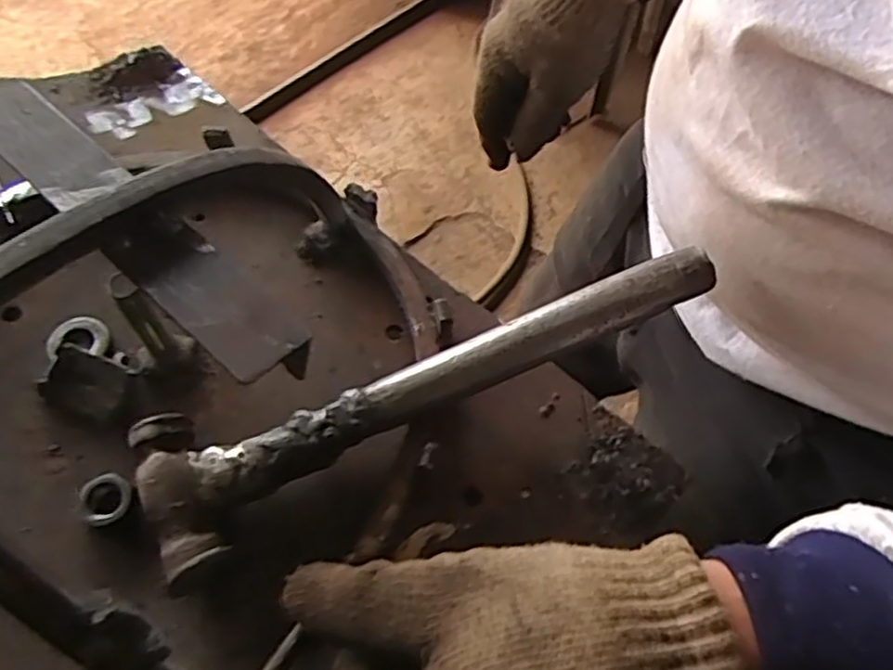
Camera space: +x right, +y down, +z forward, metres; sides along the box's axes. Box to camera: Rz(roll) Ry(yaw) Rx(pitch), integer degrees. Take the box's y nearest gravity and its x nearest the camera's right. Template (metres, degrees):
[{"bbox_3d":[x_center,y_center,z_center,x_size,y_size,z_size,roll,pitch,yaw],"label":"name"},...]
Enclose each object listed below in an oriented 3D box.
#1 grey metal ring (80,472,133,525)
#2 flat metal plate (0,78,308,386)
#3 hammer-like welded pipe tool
[{"bbox_3d":[-0.125,0.061,0.265,0.018,0.004,0.018,3,58,-5],"label":"grey metal ring"},{"bbox_3d":[-0.099,-0.037,0.221,0.139,0.005,0.026,40,52,15],"label":"flat metal plate"},{"bbox_3d":[-0.006,0.010,0.282,0.230,0.031,0.057,-25,65,-20],"label":"hammer-like welded pipe tool"}]

